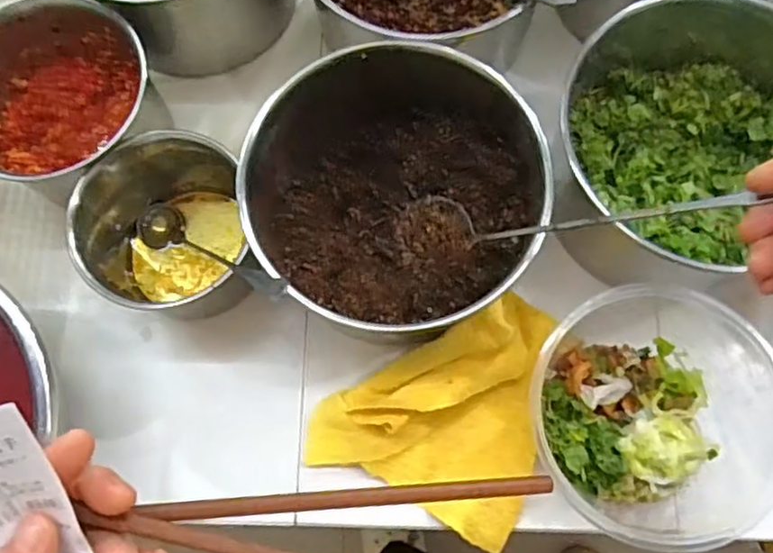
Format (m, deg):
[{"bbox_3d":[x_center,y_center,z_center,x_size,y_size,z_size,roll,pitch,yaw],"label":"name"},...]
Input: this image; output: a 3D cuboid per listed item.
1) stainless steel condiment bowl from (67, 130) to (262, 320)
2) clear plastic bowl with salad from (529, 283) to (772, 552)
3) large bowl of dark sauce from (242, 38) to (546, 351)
[{"bbox_3d":[-0.178,-0.042,0.540,0.129,0.095,0.123,-33,78,-10],"label":"stainless steel condiment bowl"},{"bbox_3d":[0.219,0.107,0.518,0.208,0.073,0.193,0,75,-2],"label":"clear plastic bowl with salad"},{"bbox_3d":[0.002,-0.066,0.522,0.224,0.139,0.193,26,76,5],"label":"large bowl of dark sauce"}]

